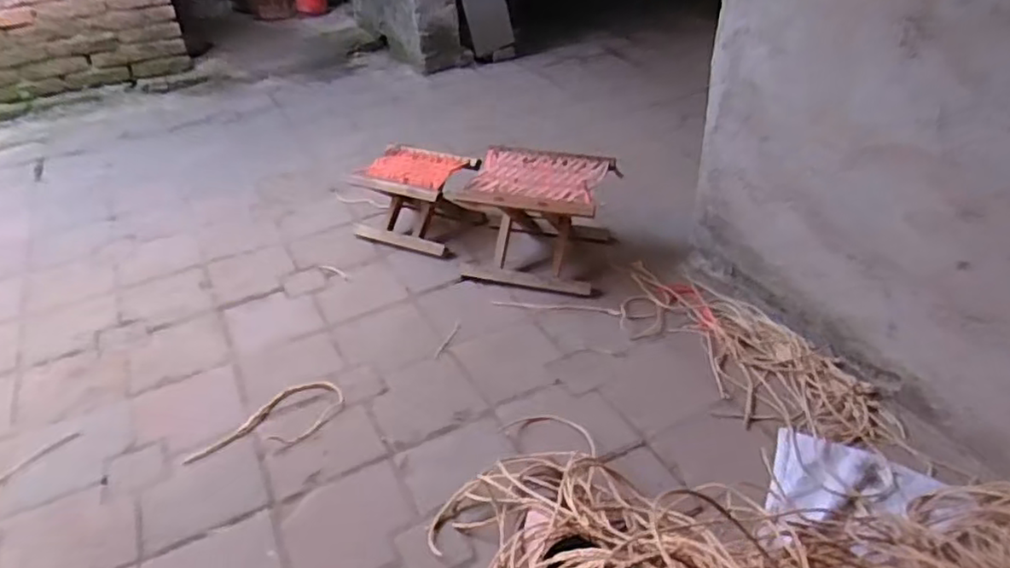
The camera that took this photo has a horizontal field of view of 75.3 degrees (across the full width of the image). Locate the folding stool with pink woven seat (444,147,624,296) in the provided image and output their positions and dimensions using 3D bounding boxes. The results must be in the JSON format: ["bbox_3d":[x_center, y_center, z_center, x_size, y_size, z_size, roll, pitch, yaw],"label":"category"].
[{"bbox_3d":[0.077,-0.158,1.562,0.316,0.230,0.271,9,37,14],"label":"folding stool with pink woven seat"}]

